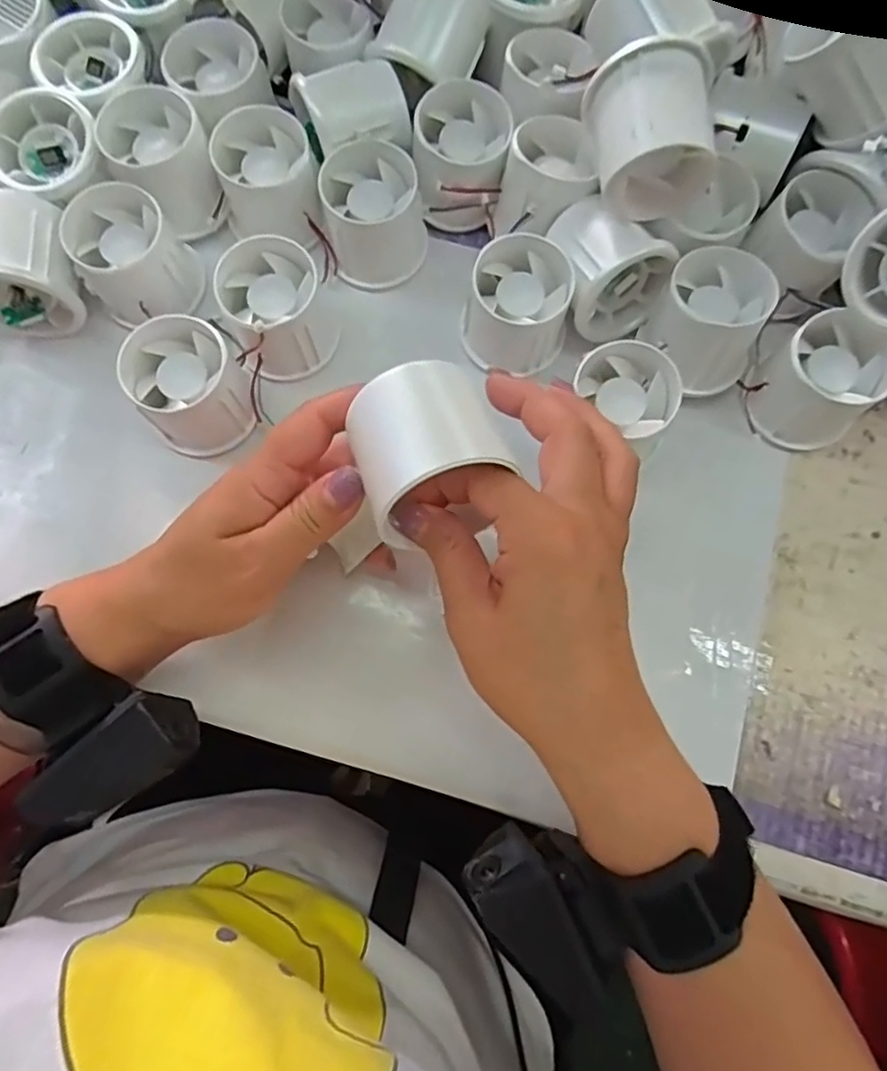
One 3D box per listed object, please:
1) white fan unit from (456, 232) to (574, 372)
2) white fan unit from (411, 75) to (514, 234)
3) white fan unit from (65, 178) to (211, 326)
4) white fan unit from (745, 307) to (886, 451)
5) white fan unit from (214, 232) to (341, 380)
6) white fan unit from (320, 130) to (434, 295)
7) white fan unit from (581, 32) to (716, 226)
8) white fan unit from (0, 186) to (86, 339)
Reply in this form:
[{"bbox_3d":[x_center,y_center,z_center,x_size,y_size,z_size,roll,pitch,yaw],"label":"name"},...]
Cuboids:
[{"bbox_3d":[0.038,-0.118,0.331,0.055,0.041,0.058,0,77,-1],"label":"white fan unit"},{"bbox_3d":[0.009,-0.207,0.347,0.054,0.046,0.060,4,77,0],"label":"white fan unit"},{"bbox_3d":[-0.165,-0.148,0.333,0.056,0.045,0.054,0,77,-1],"label":"white fan unit"},{"bbox_3d":[0.190,-0.074,0.320,0.057,0.051,0.051,41,80,8],"label":"white fan unit"},{"bbox_3d":[-0.087,-0.118,0.327,0.053,0.045,0.052,-19,78,-5],"label":"white fan unit"},{"bbox_3d":[-0.038,-0.173,0.341,0.055,0.042,0.058,-9,78,-3],"label":"white fan unit"},{"bbox_3d":[0.096,-0.185,0.295,0.053,0.058,0.047,-8,78,-3],"label":"white fan unit"},{"bbox_3d":[-0.216,-0.140,0.330,0.050,0.045,0.055,5,77,0],"label":"white fan unit"}]

